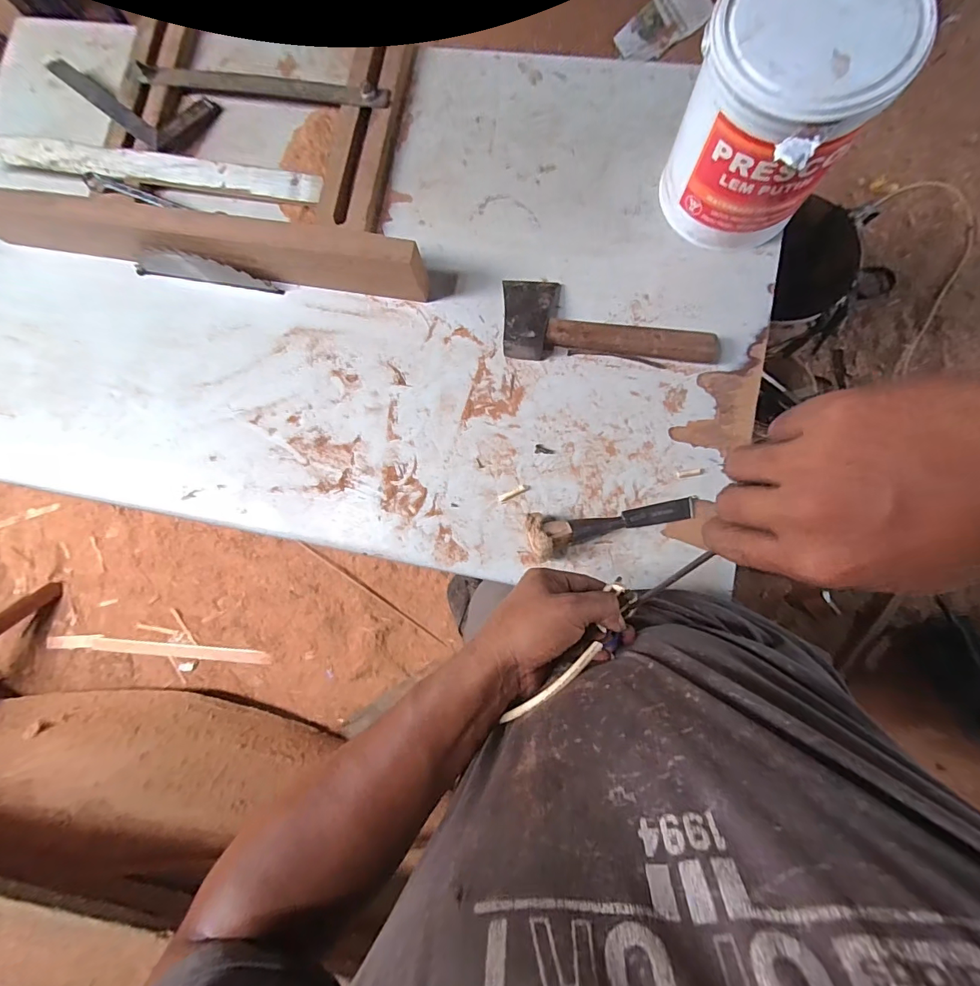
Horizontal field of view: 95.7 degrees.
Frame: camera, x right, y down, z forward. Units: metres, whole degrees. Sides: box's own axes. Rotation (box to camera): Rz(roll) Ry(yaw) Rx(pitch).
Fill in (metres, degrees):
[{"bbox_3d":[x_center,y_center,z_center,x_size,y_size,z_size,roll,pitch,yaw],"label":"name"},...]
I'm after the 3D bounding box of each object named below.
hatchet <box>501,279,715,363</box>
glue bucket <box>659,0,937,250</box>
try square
[{"bbox_3d":[0.154,-0.224,0.571,0.270,0.032,0.108,3,87,4],"label":"hatchet"},{"bbox_3d":[0.292,-0.391,0.477,0.154,0.214,0.161,0,86,4],"label":"glue bucket"},{"bbox_3d":[-0.513,-0.574,0.637,0.225,0.028,0.105,33,89,5],"label":"try square"}]

